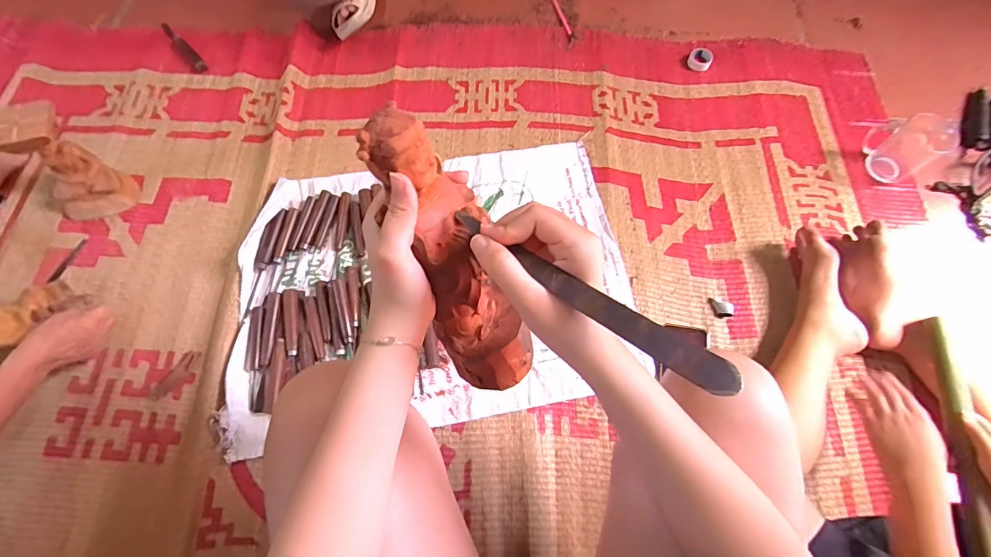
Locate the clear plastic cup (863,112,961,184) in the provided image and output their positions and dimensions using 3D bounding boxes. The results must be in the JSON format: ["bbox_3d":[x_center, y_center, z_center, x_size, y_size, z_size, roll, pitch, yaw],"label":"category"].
[{"bbox_3d":[0.753,-0.245,0.809,0.096,0.095,0.098,0,70,-1],"label":"clear plastic cup"}]

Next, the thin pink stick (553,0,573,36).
[{"bbox_3d":[0.150,-0.608,1.007,0.011,0.005,0.145,-14,71,-6],"label":"thin pink stick"}]

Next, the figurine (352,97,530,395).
[{"bbox_3d":[-0.031,-0.005,0.349,0.069,0.258,0.050,-29,39,-10],"label":"figurine"}]

